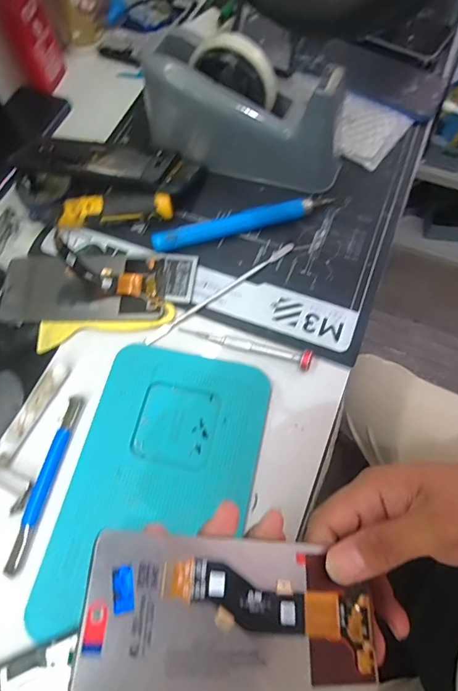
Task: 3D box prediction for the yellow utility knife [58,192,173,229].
[{"bbox_3d":[-0.113,-0.134,0.415,0.109,0.027,0.025,-8,66,-1],"label":"yellow utility knife"}]

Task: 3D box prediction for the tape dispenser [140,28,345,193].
[{"bbox_3d":[0.015,-0.223,0.408,0.195,0.112,0.063,23,69,12],"label":"tape dispenser"}]

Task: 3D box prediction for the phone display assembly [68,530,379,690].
[{"bbox_3d":[0.006,0.138,0.212,0.154,0.004,0.068,12,59,-16],"label":"phone display assembly"}]

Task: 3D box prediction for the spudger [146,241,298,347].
[{"bbox_3d":[-0.006,-0.051,0.388,0.168,0.009,0.010,-35,69,-13],"label":"spudger"}]

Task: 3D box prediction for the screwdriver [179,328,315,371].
[{"bbox_3d":[0.015,-0.003,0.364,0.120,0.012,0.018,16,68,9],"label":"screwdriver"}]

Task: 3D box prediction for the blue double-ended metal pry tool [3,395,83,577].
[{"bbox_3d":[-0.145,0.105,0.325,0.013,0.004,0.135,11,67,7],"label":"blue double-ended metal pry tool"}]

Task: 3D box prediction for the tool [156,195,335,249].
[{"bbox_3d":[0.014,-0.123,0.411,0.181,0.020,0.020,-16,66,-5],"label":"tool"}]

